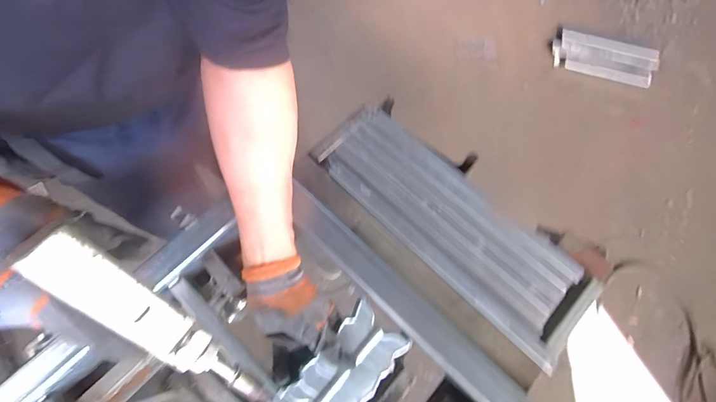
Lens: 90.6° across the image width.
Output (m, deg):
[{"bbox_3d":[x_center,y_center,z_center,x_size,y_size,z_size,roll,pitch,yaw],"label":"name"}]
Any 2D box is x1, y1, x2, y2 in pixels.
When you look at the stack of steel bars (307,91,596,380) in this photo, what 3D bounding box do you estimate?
[{"bbox_3d":[0.124,0.024,0.493,0.156,0.030,0.410,-42,75,-16],"label":"stack of steel bars"}]

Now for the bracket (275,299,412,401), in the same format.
[{"bbox_3d":[-0.014,0.194,0.401,0.075,0.018,0.137,40,73,13],"label":"bracket"}]

